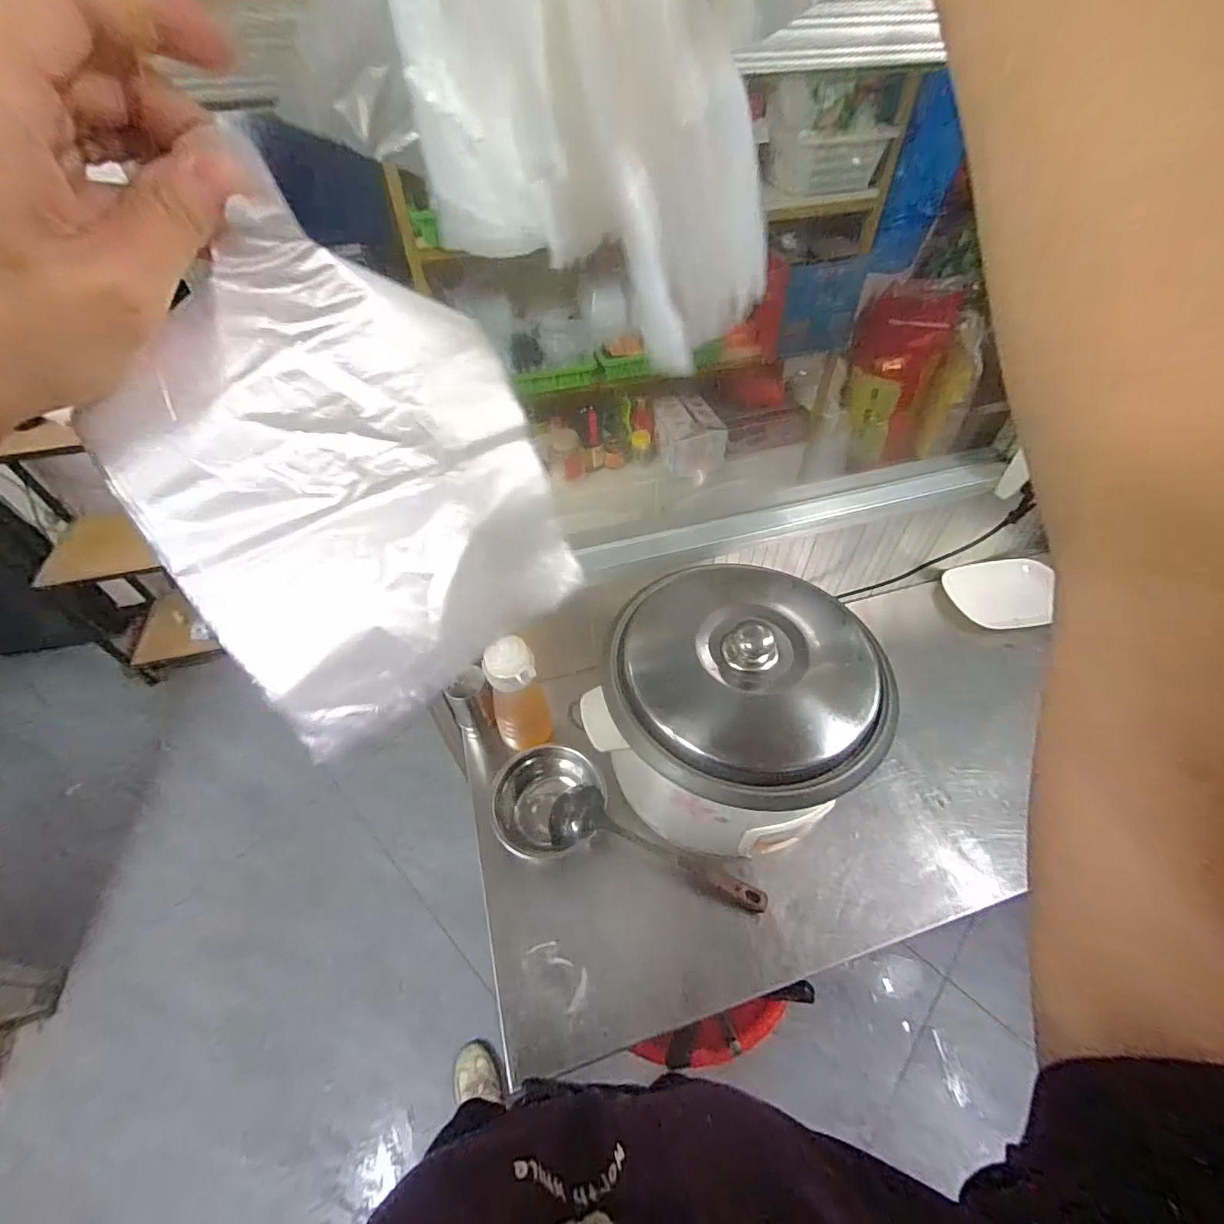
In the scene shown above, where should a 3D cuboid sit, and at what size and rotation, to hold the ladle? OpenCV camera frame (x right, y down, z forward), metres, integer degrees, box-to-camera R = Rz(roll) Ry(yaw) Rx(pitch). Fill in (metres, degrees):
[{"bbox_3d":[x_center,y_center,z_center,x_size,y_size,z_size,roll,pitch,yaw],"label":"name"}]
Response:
[{"bbox_3d":[0.060,0.307,0.700,0.296,0.047,0.078,13,51,12],"label":"ladle"}]

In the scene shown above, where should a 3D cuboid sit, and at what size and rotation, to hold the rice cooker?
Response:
[{"bbox_3d":[0.178,0.115,0.684,0.294,0.263,0.342,23,54,20],"label":"rice cooker"}]

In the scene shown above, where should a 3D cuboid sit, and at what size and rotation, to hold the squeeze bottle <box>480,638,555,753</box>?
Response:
[{"bbox_3d":[-0.134,0.122,0.750,0.081,0.218,0.057,-21,52,-16],"label":"squeeze bottle"}]

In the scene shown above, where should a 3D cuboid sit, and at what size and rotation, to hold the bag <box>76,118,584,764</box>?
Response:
[{"bbox_3d":[-0.094,-0.055,0.215,0.016,0.172,0.151,5,35,47],"label":"bag"}]

